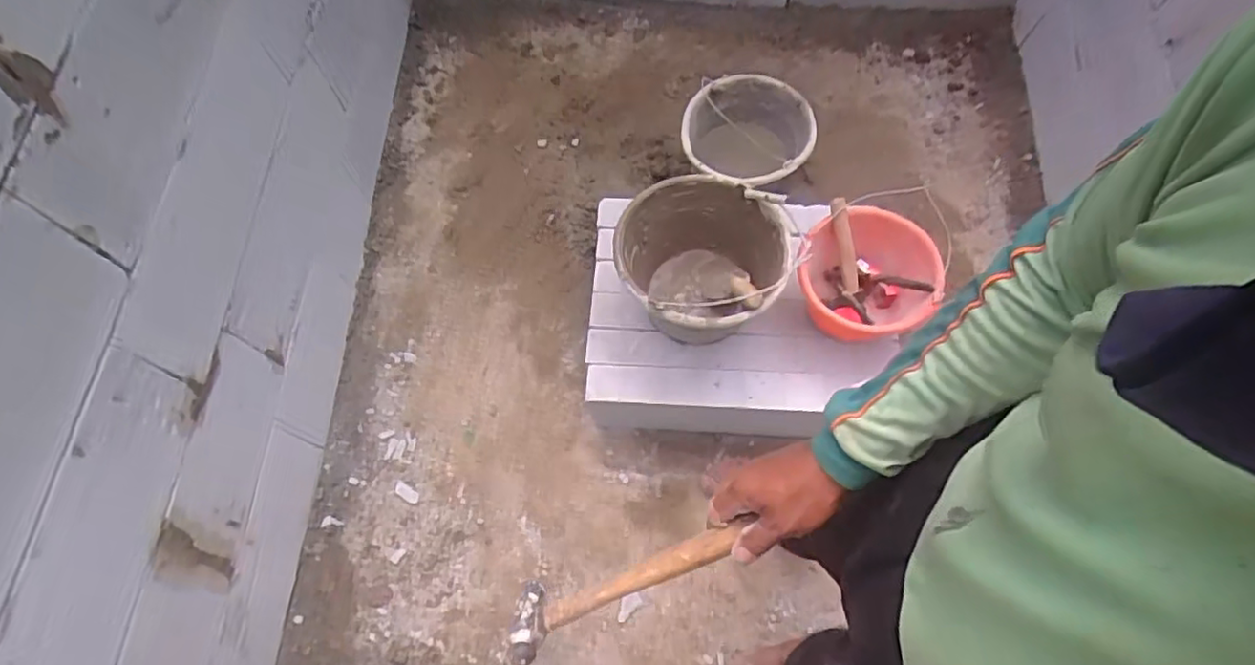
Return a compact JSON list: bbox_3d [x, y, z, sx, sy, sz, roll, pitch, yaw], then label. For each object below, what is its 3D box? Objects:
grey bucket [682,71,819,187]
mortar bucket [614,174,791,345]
[{"bbox_3d":[0.286,-0.446,1.573,0.289,0.264,0.311,0,67,0],"label":"grey bucket"},{"bbox_3d":[0.123,-0.111,1.200,0.289,0.243,0.275,0,67,0],"label":"mortar bucket"}]

